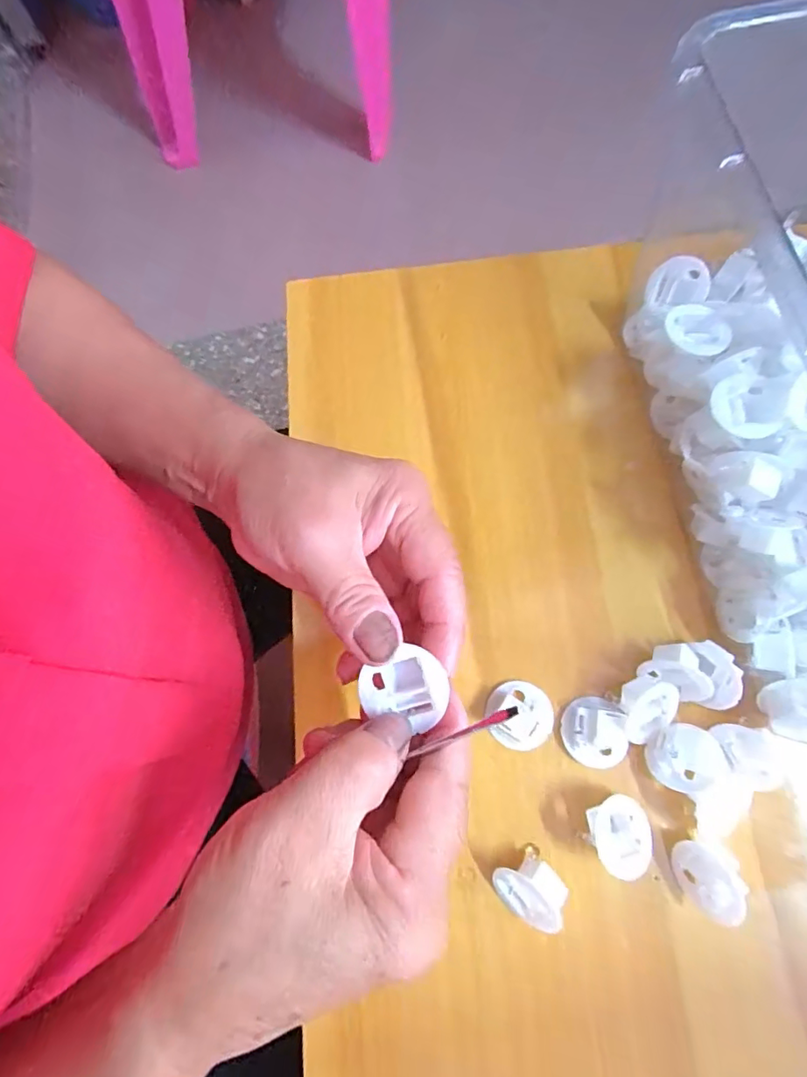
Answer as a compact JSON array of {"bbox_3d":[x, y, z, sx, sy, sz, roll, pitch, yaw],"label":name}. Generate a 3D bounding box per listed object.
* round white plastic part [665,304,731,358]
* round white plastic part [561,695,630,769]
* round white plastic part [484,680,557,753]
[{"bbox_3d":[0.151,-0.107,0.268,0.032,0.006,0.027,43,80,12],"label":"round white plastic part"},{"bbox_3d":[0.094,0.096,0.259,0.028,0.019,0.032,-9,74,0],"label":"round white plastic part"},{"bbox_3d":[0.059,0.089,0.263,0.032,0.017,0.032,-1,74,2],"label":"round white plastic part"}]

